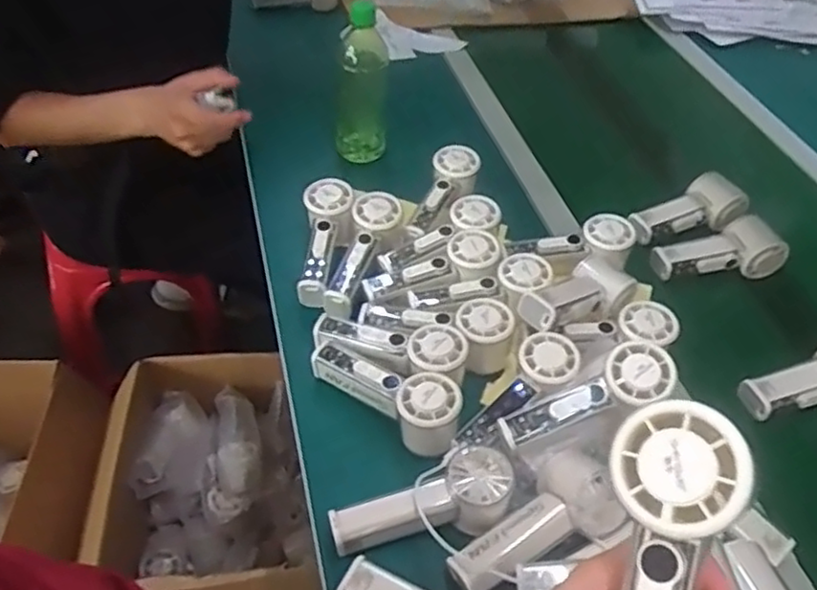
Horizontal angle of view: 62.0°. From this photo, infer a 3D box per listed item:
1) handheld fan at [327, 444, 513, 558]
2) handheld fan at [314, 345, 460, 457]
[{"bbox_3d":[0.011,0.172,0.557,0.147,0.049,0.052,-12,49,-18],"label":"handheld fan"},{"bbox_3d":[-0.018,0.094,0.636,0.161,0.055,0.057,22,47,30],"label":"handheld fan"}]

